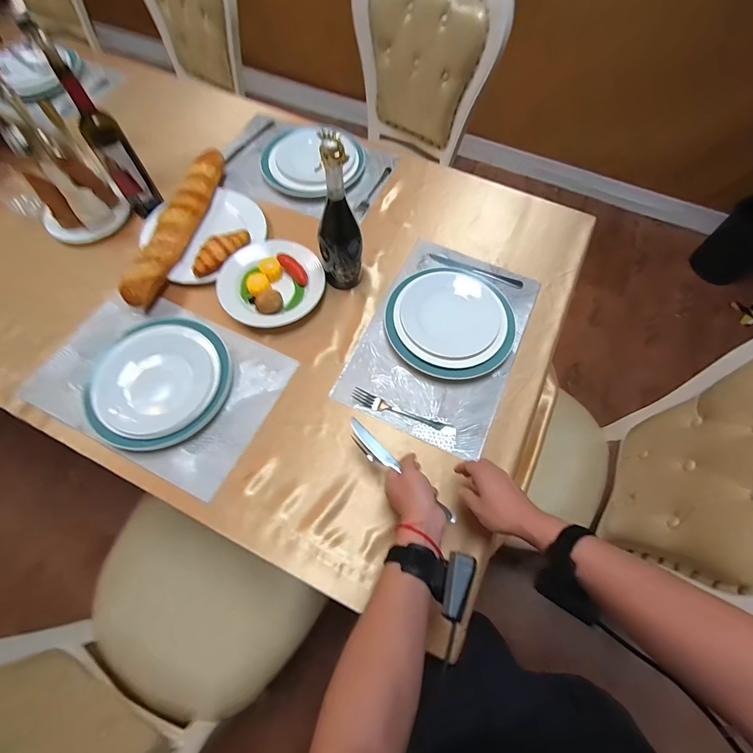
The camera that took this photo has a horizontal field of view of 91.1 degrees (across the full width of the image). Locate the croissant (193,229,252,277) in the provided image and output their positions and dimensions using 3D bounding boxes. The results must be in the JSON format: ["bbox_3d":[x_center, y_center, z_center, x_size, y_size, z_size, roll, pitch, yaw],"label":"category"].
[{"bbox_3d":[-0.346,-0.278,0.815,0.070,0.051,0.148,27,69,10],"label":"croissant"}]

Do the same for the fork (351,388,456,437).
[{"bbox_3d":[0.050,0.070,0.696,0.205,0.017,0.028,21,68,7],"label":"fork"}]

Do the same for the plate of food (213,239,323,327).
[{"bbox_3d":[-0.226,-0.205,0.794,0.217,0.044,0.201,-25,70,-12],"label":"plate of food"}]

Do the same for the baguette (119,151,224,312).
[{"bbox_3d":[-0.452,-0.351,0.848,0.077,0.060,0.449,12,67,4],"label":"baguette"}]

